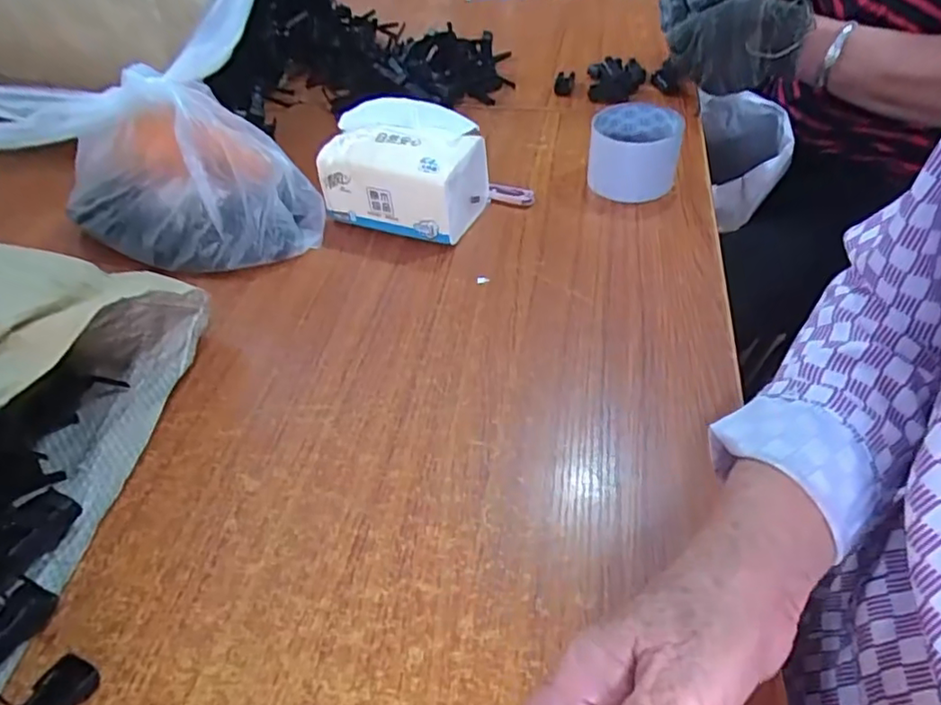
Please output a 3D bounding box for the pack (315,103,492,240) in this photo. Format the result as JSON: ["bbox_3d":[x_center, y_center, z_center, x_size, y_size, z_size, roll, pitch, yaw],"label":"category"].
[{"bbox_3d":[-0.058,-0.172,0.562,0.134,0.090,0.102,15,48,17],"label":"pack"}]

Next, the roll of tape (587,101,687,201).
[{"bbox_3d":[0.162,-0.197,0.591,0.083,0.066,0.084,11,47,14],"label":"roll of tape"}]

